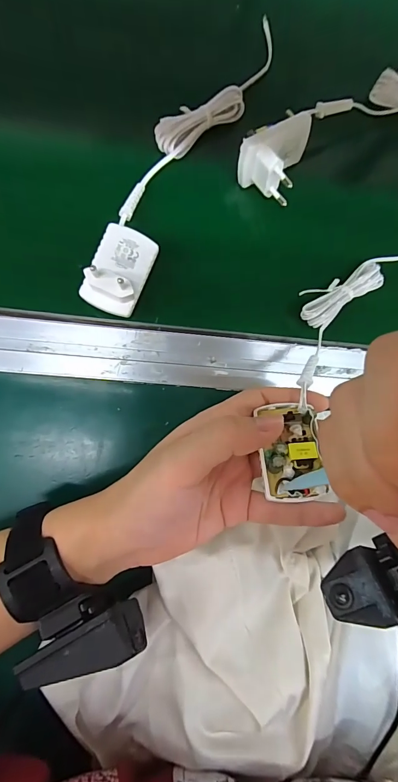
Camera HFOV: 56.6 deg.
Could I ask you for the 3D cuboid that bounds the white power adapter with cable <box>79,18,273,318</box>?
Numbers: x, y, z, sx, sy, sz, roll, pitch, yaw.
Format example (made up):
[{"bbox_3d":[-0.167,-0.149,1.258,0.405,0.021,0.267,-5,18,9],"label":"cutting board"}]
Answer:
[{"bbox_3d":[-0.011,-0.179,0.272,0.047,0.037,0.265,28,79,-8],"label":"white power adapter with cable"}]

